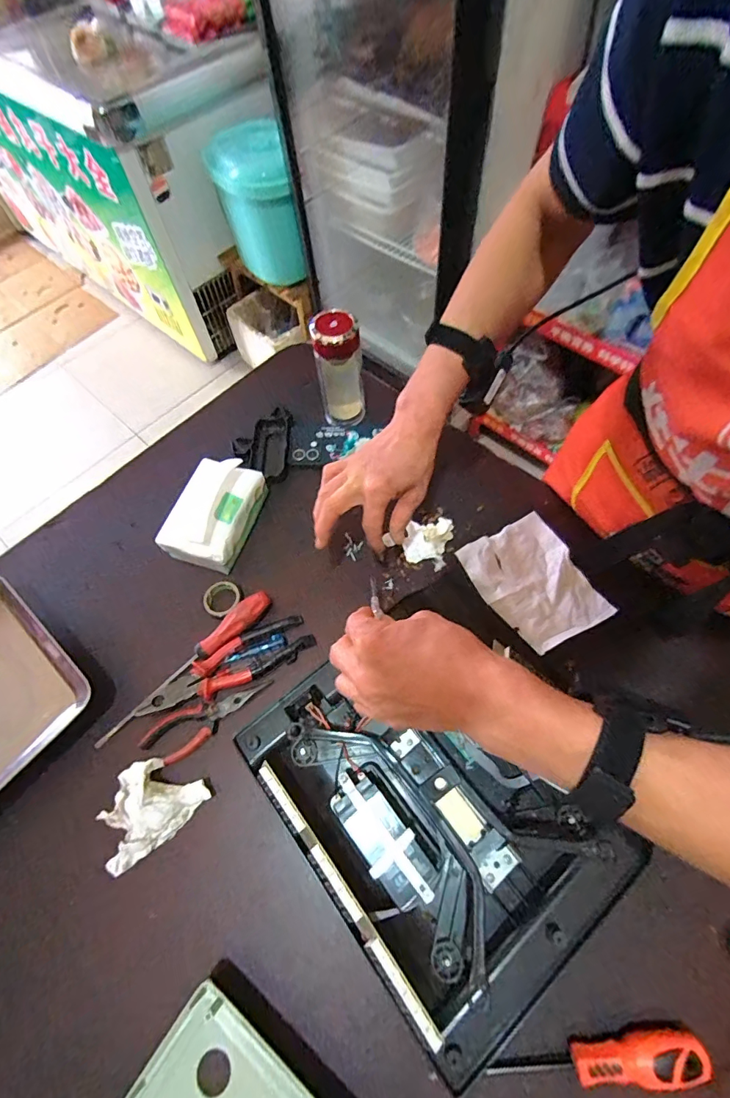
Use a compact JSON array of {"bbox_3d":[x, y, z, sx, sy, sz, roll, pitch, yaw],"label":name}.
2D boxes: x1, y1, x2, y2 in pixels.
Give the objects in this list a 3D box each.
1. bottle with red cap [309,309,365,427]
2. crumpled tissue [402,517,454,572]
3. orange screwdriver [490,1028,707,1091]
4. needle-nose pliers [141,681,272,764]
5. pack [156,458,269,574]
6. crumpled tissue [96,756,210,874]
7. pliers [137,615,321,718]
[{"bbox_3d":[-0.036,-0.260,0.640,0.066,0.153,0.068,-6,62,0],"label":"bottle with red cap"},{"bbox_3d":[0.086,-0.010,0.596,0.060,0.017,0.070,8,63,7],"label":"crumpled tissue"},{"bbox_3d":[0.195,0.426,0.368,0.170,0.032,0.028,-4,63,1],"label":"orange screwdriver"},{"bbox_3d":[-0.182,0.199,0.511,0.153,0.011,0.047,-25,64,-9],"label":"needle-nose pliers"},{"bbox_3d":[-0.209,-0.051,0.603,0.097,0.066,0.138,13,64,10],"label":"pack"},{"bbox_3d":[-0.230,0.266,0.467,0.107,0.027,0.086,-35,66,-14],"label":"crumpled tissue"},{"bbox_3d":[-0.166,0.144,0.534,0.206,0.022,0.052,-26,64,-10],"label":"pliers"}]

